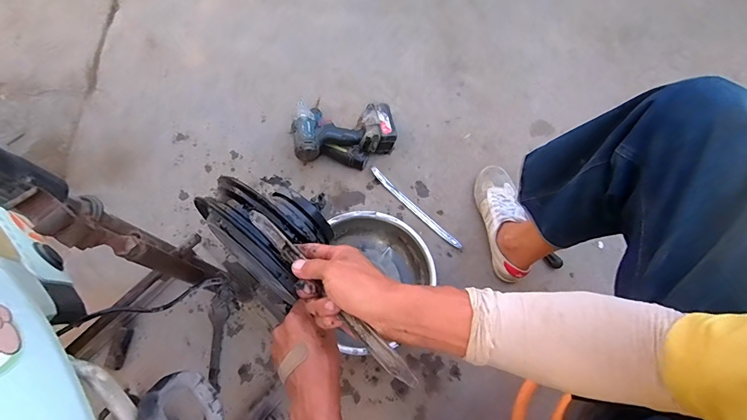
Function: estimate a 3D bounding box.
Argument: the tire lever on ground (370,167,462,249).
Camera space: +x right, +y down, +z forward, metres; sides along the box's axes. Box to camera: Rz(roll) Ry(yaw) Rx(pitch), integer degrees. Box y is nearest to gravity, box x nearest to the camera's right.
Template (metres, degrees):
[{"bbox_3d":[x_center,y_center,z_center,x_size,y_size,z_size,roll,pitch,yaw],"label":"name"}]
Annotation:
[{"bbox_3d":[0.101,-0.007,0.909,0.285,0.018,0.022,43,74,12],"label":"tire lever on ground"}]

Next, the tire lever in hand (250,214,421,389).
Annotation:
[{"bbox_3d":[-0.060,0.081,0.411,0.018,0.013,0.287,-42,55,-15],"label":"tire lever in hand"}]

